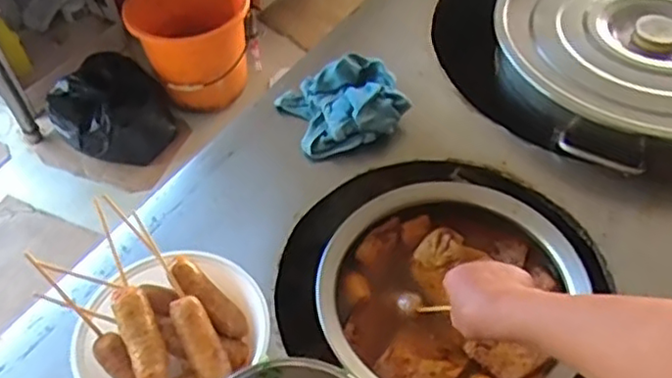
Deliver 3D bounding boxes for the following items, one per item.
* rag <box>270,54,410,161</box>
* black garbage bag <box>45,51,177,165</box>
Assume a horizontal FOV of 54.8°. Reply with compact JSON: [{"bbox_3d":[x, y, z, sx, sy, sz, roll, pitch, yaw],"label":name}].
[{"bbox_3d":[0.011,-0.107,0.818,0.147,0.045,0.126,-18,53,-13],"label":"rag"},{"bbox_3d":[-0.568,-0.191,1.682,0.269,0.224,0.181,-38,59,-25],"label":"black garbage bag"}]

